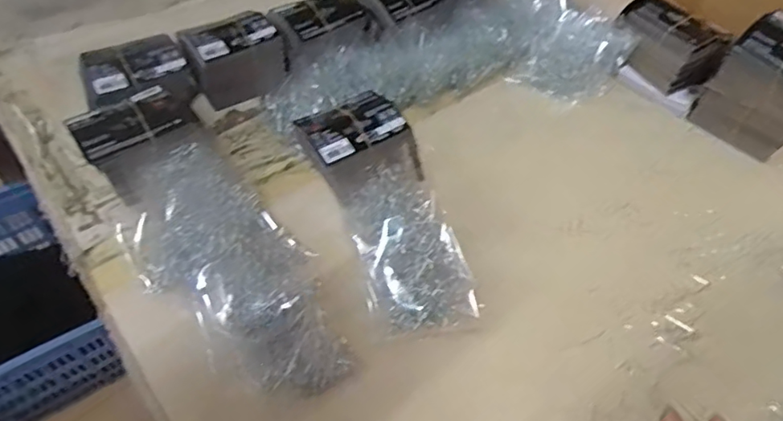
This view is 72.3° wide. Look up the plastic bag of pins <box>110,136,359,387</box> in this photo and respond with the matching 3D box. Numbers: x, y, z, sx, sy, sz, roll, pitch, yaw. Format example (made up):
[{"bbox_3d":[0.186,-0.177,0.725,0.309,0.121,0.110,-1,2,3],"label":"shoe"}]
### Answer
[{"bbox_3d":[-0.148,0.045,0.479,0.126,0.061,0.277,-31,60,-24],"label":"plastic bag of pins"}]

